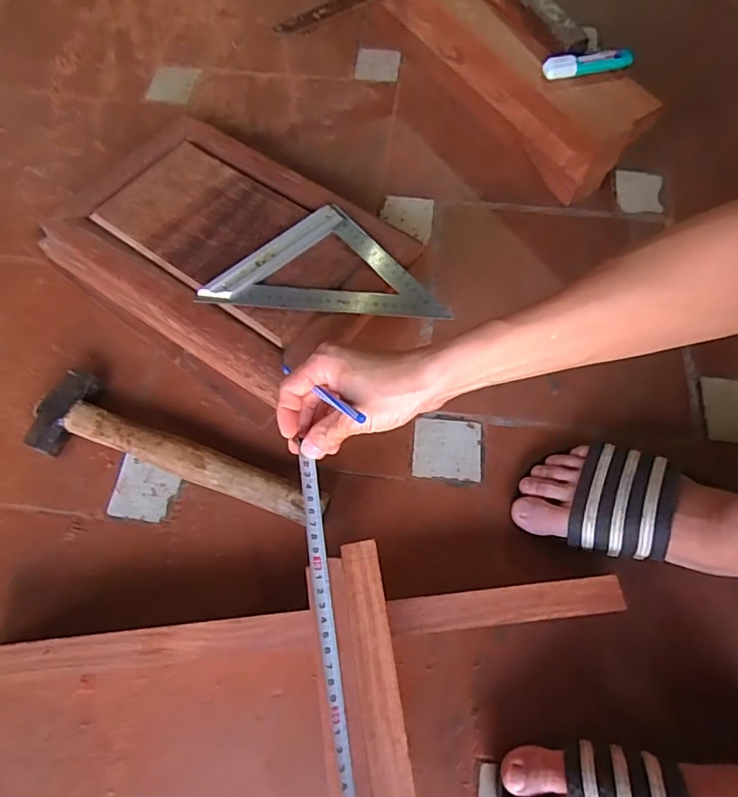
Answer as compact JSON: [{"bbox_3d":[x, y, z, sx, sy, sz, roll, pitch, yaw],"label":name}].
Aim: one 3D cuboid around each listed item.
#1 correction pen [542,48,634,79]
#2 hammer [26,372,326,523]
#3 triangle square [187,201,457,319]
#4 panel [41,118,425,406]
[{"bbox_3d":[0.264,-0.401,0.612,0.104,0.019,0.018,-6,67,-2],"label":"correction pen"},{"bbox_3d":[-0.194,0.060,0.523,0.311,0.036,0.089,19,68,9],"label":"hammer"},{"bbox_3d":[-0.045,-0.153,0.550,0.247,0.020,0.124,1,66,1],"label":"triangle square"},{"bbox_3d":[-0.161,-0.174,0.609,0.368,0.071,0.248,34,71,14],"label":"panel"}]

